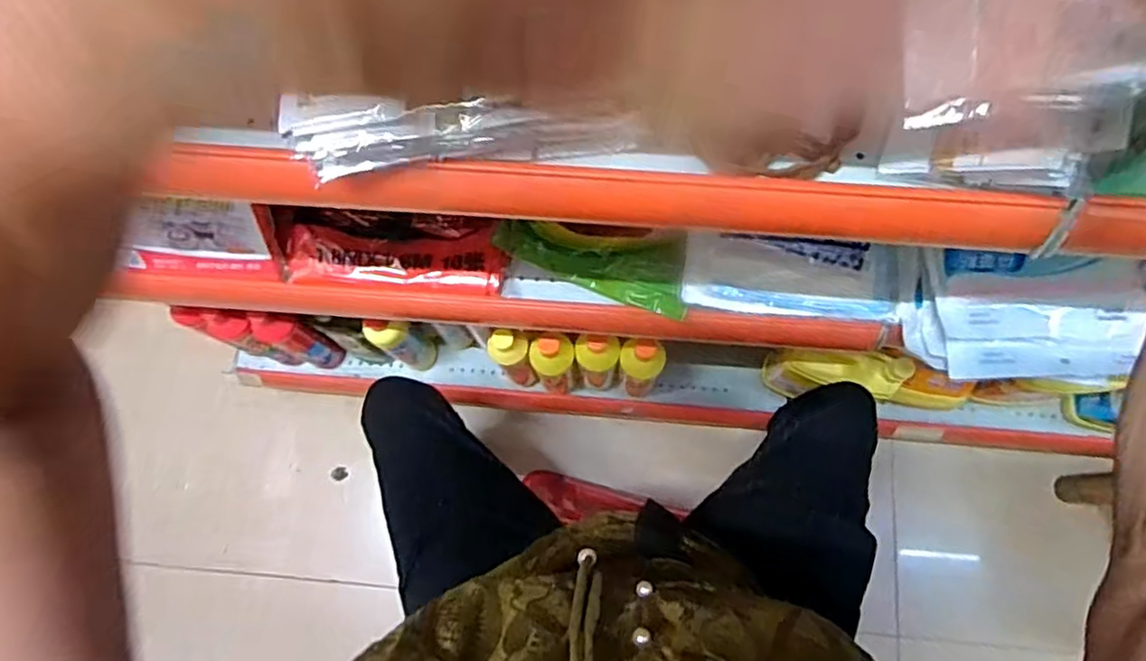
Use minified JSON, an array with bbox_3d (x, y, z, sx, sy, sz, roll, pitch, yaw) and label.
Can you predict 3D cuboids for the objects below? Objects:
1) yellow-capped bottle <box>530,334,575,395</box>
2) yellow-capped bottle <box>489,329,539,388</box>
[{"bbox_3d":[-0.030,0.050,0.956,0.060,0.212,0.052,13,77,2],"label":"yellow-capped bottle"},{"bbox_3d":[-0.085,0.045,0.952,0.049,0.230,0.052,0,77,-1],"label":"yellow-capped bottle"}]

